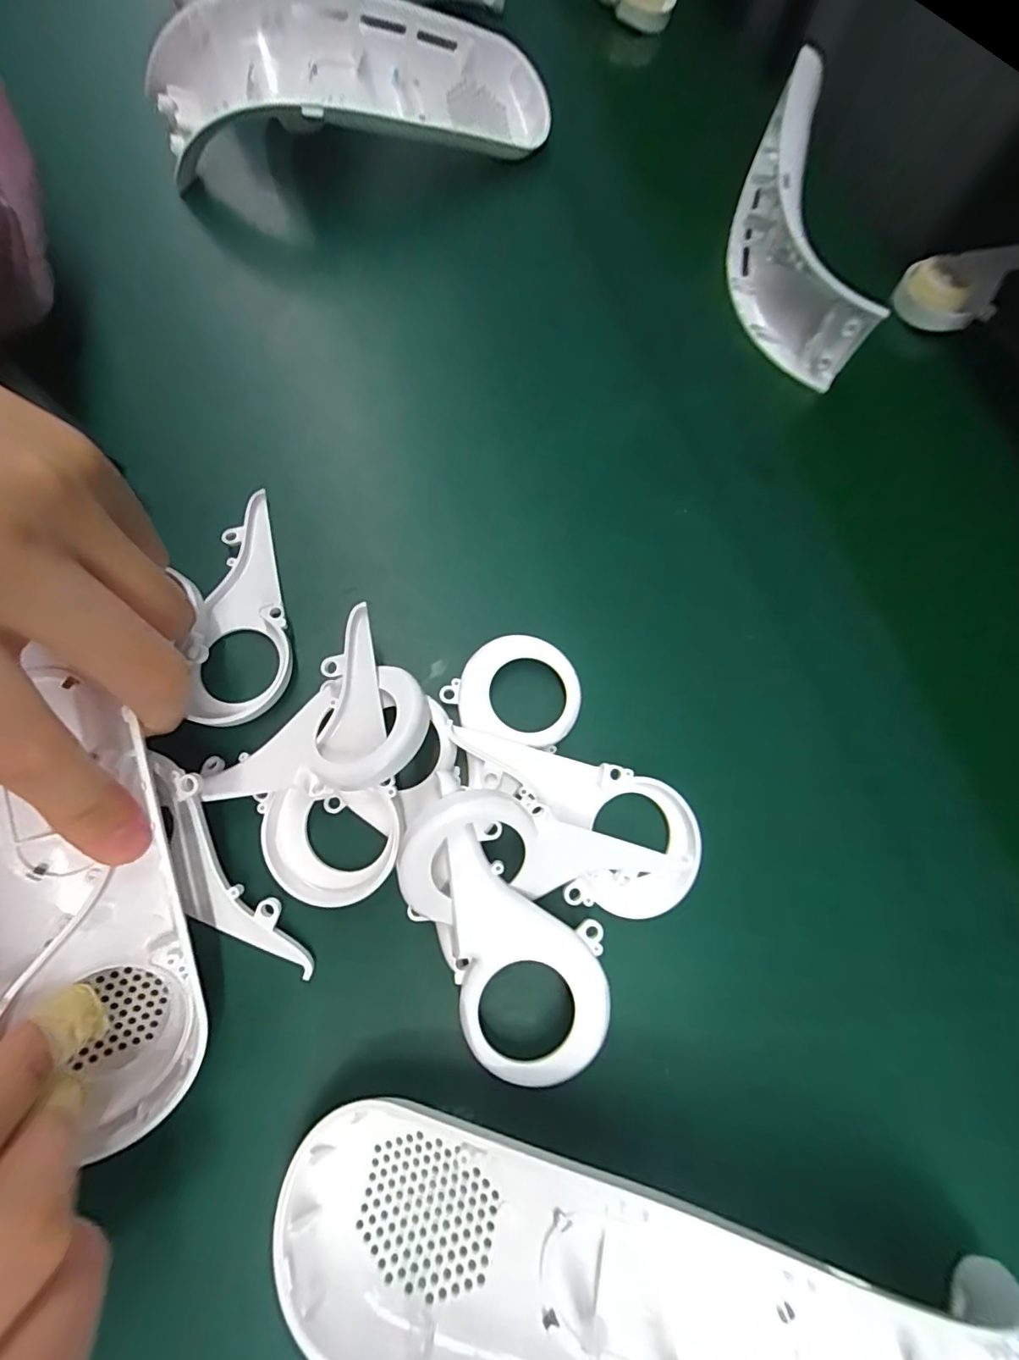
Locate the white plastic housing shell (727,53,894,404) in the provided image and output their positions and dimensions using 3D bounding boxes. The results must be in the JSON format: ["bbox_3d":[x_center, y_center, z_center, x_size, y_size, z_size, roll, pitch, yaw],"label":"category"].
[{"bbox_3d":[0.149,-0.248,0.265,0.047,0.047,0.176,2,74,-1],"label":"white plastic housing shell"}]

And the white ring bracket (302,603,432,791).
[{"bbox_3d":[-0.045,0.007,0.172,0.036,0.015,0.058,5,74,0],"label":"white ring bracket"}]

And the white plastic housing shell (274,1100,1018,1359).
[{"bbox_3d":[0.027,0.152,0.123,0.175,0.040,0.049,11,74,1],"label":"white plastic housing shell"}]

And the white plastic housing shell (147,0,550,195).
[{"bbox_3d":[-0.076,-0.303,0.263,0.200,0.053,0.067,-10,75,-4],"label":"white plastic housing shell"}]

